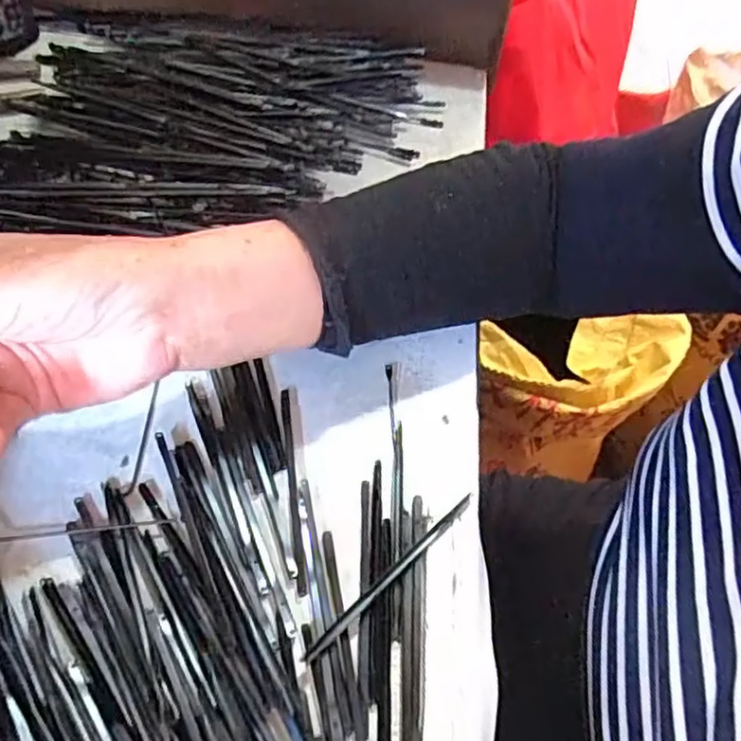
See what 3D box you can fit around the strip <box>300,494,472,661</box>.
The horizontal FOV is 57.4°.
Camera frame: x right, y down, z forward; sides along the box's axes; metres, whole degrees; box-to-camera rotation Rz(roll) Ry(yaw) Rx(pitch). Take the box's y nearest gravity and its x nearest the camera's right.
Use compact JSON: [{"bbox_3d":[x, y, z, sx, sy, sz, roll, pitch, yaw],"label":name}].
[{"bbox_3d":[0.010,0.080,0.265,0.005,0.009,0.093,39,56,24],"label":"strip"}]

